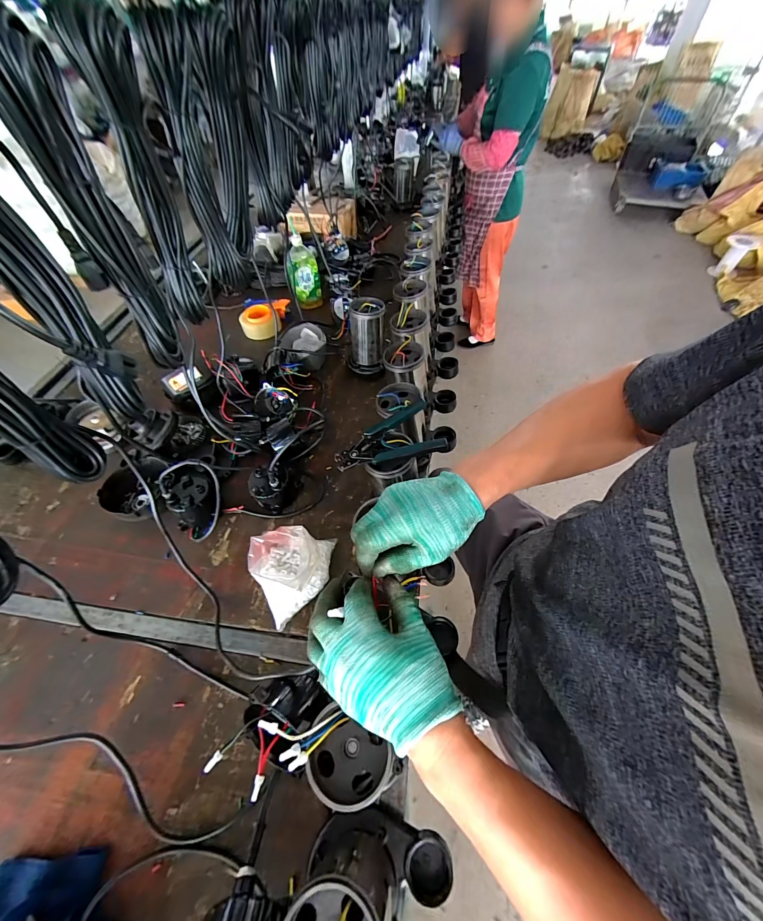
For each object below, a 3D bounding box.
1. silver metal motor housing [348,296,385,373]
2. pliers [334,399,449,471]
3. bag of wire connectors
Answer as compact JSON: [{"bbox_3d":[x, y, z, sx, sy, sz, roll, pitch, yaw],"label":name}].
[{"bbox_3d":[-0.042,-0.330,0.899,0.105,0.160,0.097,-6,54,-1],"label":"silver metal motor housing"},{"bbox_3d":[0.011,-0.045,0.579,0.179,0.035,0.108,-6,54,-1],"label":"pliers"},{"bbox_3d":[-0.150,0.190,0.599,0.146,0.104,0.146,-18,56,-10],"label":"bag of wire connectors"}]

